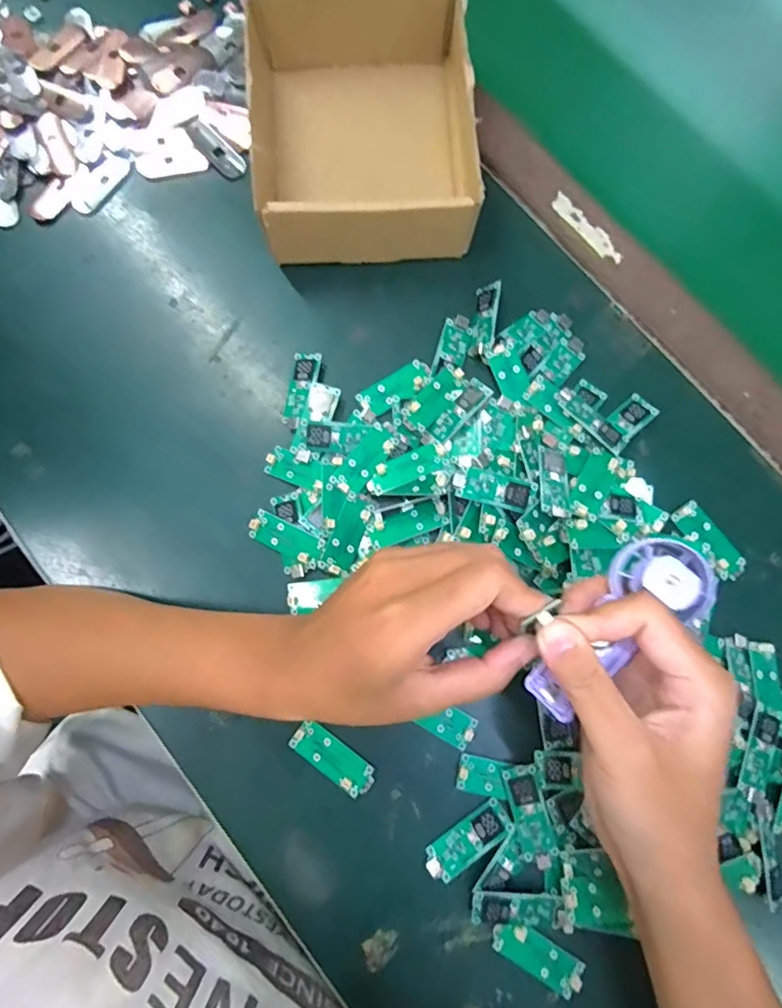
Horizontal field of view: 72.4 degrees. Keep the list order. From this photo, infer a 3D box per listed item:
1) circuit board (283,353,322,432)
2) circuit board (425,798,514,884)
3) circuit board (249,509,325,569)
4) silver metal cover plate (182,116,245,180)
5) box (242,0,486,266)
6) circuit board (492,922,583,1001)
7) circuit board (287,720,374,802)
[{"bbox_3d":[-0.059,-0.073,0.343,0.017,0.009,0.051,12,80,1],"label":"circuit board"},{"bbox_3d":[0.043,0.188,0.297,0.051,0.006,0.018,-35,82,-7],"label":"circuit board"},{"bbox_3d":[-0.064,0.021,0.325,0.047,0.004,0.019,26,91,12],"label":"circuit board"},{"bbox_3d":[-0.124,-0.253,0.382,0.048,0.004,0.019,44,82,-7],"label":"silver metal cover plate"},{"bbox_3d":[-0.016,-0.250,0.353,0.141,0.054,0.168,-5,80,-2],"label":"box"},{"bbox_3d":[0.078,0.244,0.286,0.050,0.004,0.018,30,81,5],"label":"circuit board"},{"bbox_3d":[-0.033,0.146,0.305,0.051,0.004,0.019,36,81,6],"label":"circuit board"}]

